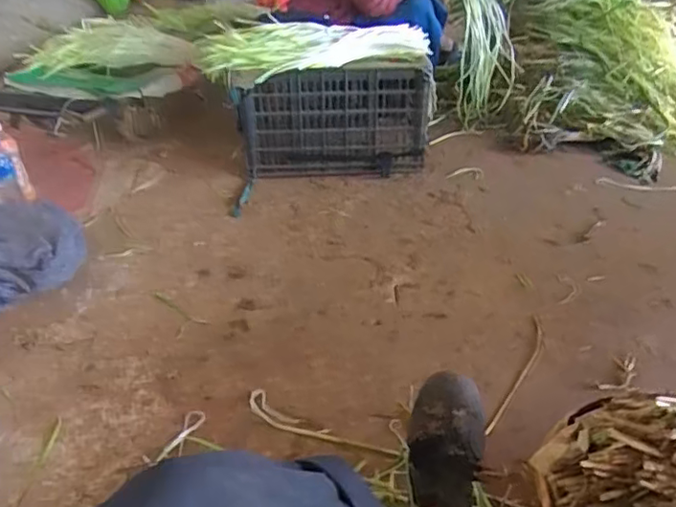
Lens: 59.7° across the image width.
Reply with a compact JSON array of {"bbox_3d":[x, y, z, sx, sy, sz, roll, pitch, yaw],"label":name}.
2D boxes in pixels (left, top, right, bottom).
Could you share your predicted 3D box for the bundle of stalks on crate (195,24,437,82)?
[{"bbox_3d":[-0.038,-0.523,1.482,0.608,0.098,0.124,-11,36,-15],"label":"bundle of stalks on crate"}]

